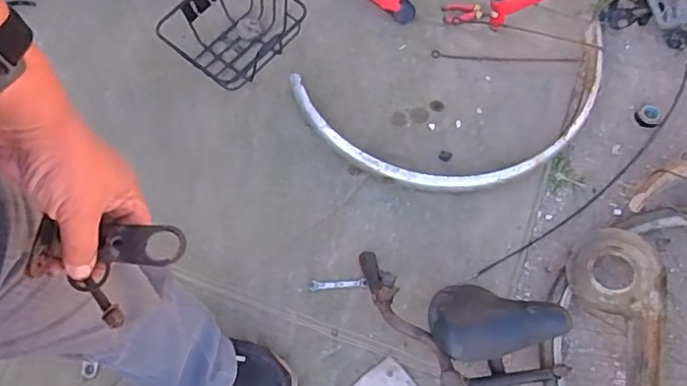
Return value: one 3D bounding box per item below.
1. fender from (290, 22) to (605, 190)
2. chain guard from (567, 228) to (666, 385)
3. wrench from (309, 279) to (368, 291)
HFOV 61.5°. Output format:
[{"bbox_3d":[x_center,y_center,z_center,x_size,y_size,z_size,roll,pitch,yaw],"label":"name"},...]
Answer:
[{"bbox_3d":[0.243,-0.162,1.210,0.677,0.093,0.323,-8,67,0],"label":"fender"},{"bbox_3d":[0.504,0.275,1.017,0.144,0.057,0.435,-1,68,3],"label":"chain guard"},{"bbox_3d":[-0.011,0.178,1.134,0.114,0.012,0.021,-4,67,0],"label":"wrench"}]

